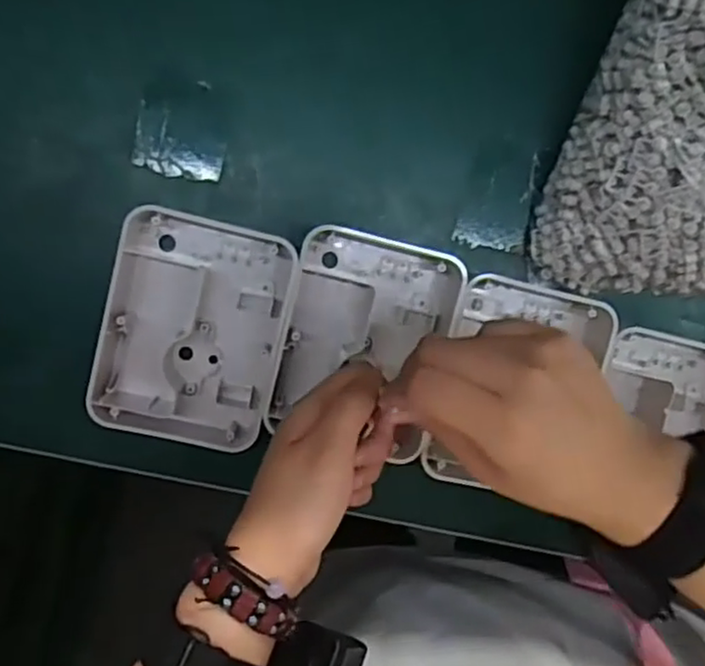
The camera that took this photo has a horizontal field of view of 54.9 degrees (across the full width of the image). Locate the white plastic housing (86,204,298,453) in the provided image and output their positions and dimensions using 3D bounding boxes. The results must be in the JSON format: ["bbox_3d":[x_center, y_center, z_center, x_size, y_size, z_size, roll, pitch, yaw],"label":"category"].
[{"bbox_3d":[-0.093,-0.001,0.401,0.100,0.036,0.127,11,93,-9],"label":"white plastic housing"}]

